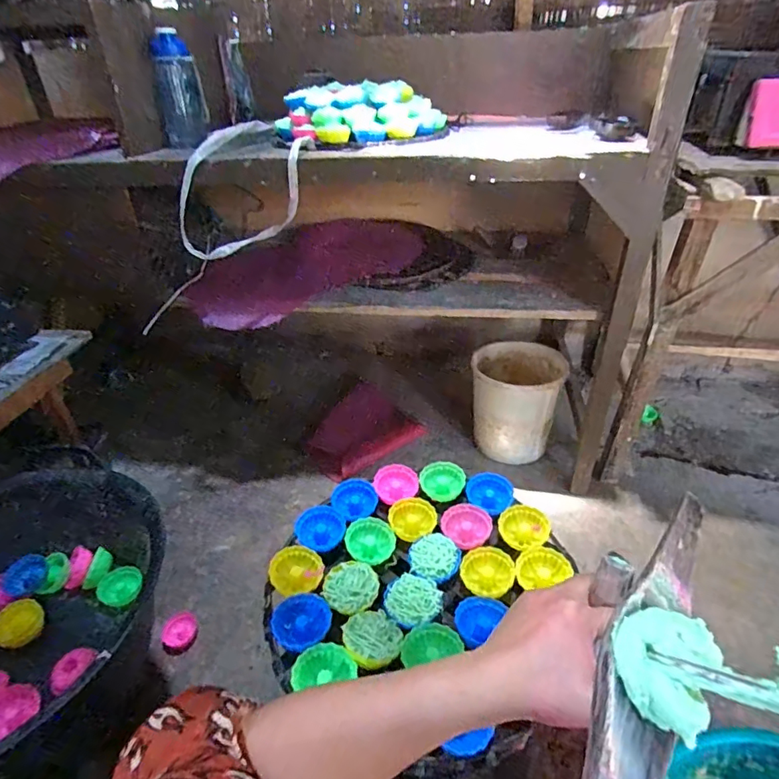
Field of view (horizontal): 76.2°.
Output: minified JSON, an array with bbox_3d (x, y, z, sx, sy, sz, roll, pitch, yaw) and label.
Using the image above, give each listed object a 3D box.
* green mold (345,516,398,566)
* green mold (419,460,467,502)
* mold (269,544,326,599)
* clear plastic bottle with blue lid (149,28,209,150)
[{"bbox_3d":[-0.023,0.191,0.630,0.061,0.021,0.057,15,42,15],"label":"green mold"},{"bbox_3d":[0.078,0.132,0.709,0.066,0.028,0.057,9,69,32],"label":"green mold"},{"bbox_3d":[-0.110,0.216,0.595,0.061,0.025,0.050,-2,40,-5],"label":"mold"},{"bbox_3d":[-0.409,-0.582,0.969,0.085,0.187,0.080,-9,42,-13],"label":"clear plastic bottle with blue lid"}]

